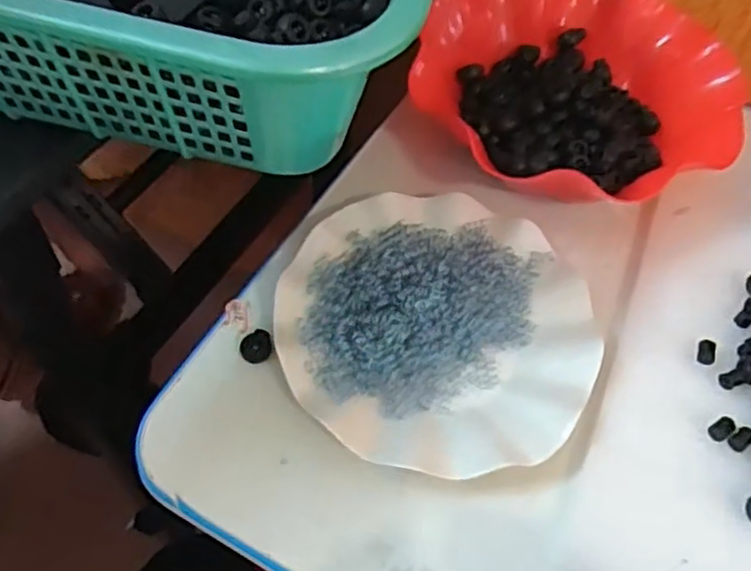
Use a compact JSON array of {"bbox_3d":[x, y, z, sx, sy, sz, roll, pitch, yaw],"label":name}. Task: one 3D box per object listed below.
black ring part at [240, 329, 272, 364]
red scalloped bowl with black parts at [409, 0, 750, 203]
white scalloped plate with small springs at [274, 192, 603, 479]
[{"bbox_3d":[-0.069,0.034,0.406,0.018,0.004,0.017,-17,59,-15],"label":"black ring part"},{"bbox_3d":[0.143,-0.142,0.504,0.227,0.049,0.207,-21,60,-18],"label":"red scalloped bowl with black parts"},{"bbox_3d":[0.036,0.021,0.411,0.178,0.025,0.175,2,56,-3],"label":"white scalloped plate with small springs"}]

